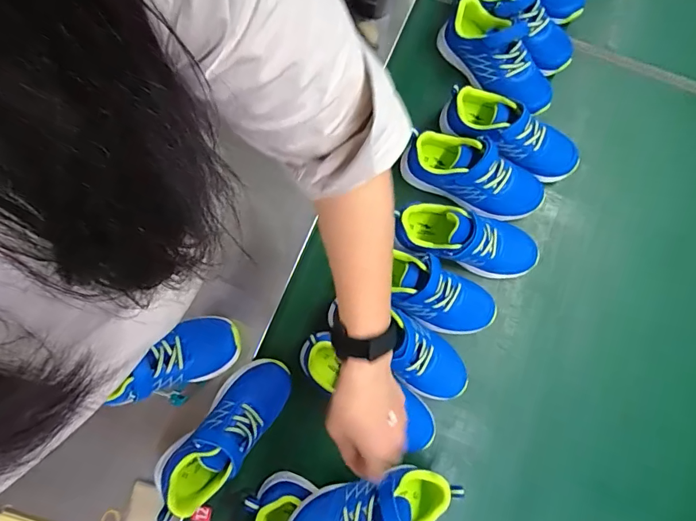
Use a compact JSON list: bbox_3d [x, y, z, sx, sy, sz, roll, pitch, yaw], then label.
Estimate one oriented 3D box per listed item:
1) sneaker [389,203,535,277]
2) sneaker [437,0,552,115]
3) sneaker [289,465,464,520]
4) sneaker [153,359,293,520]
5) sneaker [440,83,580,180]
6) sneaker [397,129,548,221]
[{"bbox_3d":[0.164,-0.029,0.600,0.200,0.078,0.072,11,77,4],"label":"sneaker"},{"bbox_3d":[0.217,-0.301,0.644,0.084,0.069,0.213,-40,79,-8],"label":"sneaker"},{"bbox_3d":[0.030,0.291,0.498,0.203,0.068,0.072,-9,76,-20],"label":"sneaker"},{"bbox_3d":[-0.152,0.213,0.536,0.076,0.067,0.205,36,67,9],"label":"sneaker"},{"bbox_3d":[0.231,-0.180,0.626,0.209,0.065,0.092,24,78,6],"label":"sneaker"},{"bbox_3d":[0.179,-0.122,0.612,0.200,0.069,0.074,21,78,6],"label":"sneaker"}]

